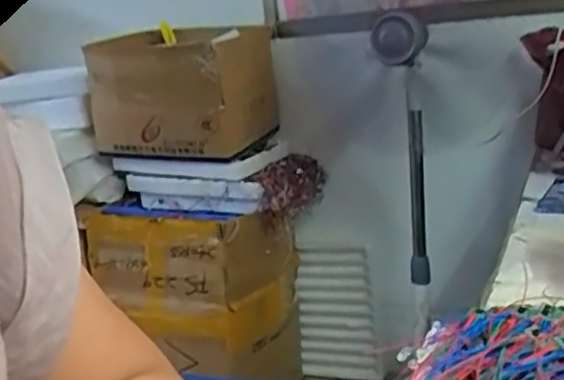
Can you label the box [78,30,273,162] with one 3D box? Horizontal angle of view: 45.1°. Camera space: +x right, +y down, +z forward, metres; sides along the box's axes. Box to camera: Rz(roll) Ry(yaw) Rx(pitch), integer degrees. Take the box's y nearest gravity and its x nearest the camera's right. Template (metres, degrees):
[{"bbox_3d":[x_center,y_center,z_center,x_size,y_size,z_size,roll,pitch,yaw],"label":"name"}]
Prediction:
[{"bbox_3d":[-0.223,-0.234,1.610,0.322,0.272,0.371,-1,13,19],"label":"box"}]

